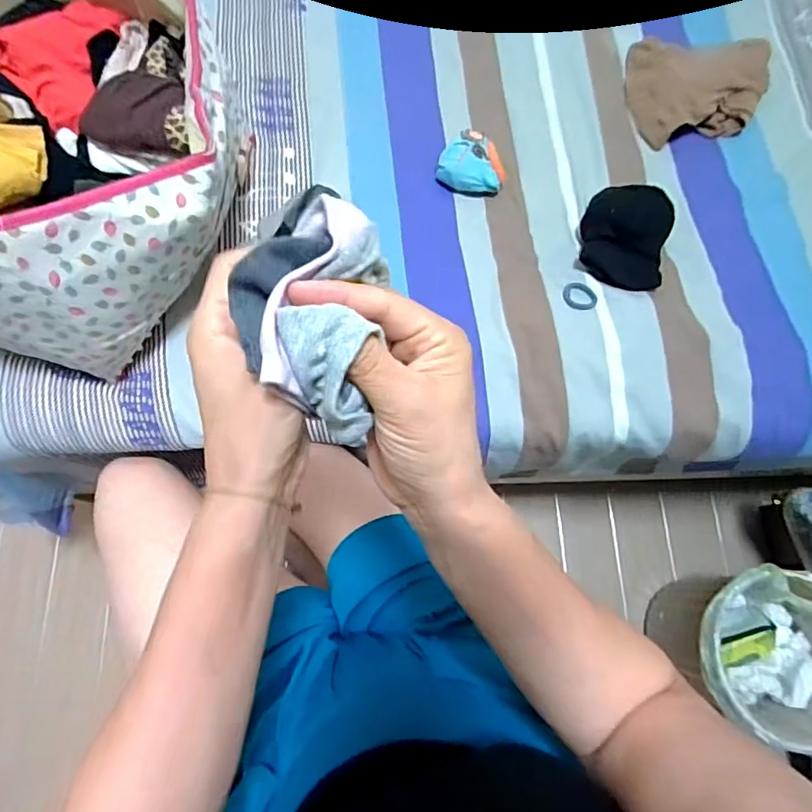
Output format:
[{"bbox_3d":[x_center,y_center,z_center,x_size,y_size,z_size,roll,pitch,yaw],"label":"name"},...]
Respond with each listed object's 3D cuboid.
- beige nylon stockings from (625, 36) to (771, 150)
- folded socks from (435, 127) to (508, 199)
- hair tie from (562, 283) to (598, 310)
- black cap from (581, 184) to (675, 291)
[{"bbox_3d":[0.414,-0.443,0.735,0.195,0.039,0.181,7,73,0],"label":"beige nylon stockings"},{"bbox_3d":[0.087,-0.310,0.676,0.076,0.038,0.080,-43,80,-13],"label":"folded socks"},{"bbox_3d":[0.212,-0.133,0.634,0.042,0.005,0.031,23,89,10],"label":"hair tie"},{"bbox_3d":[0.277,-0.211,0.655,0.105,0.047,0.137,10,73,1],"label":"black cap"}]

